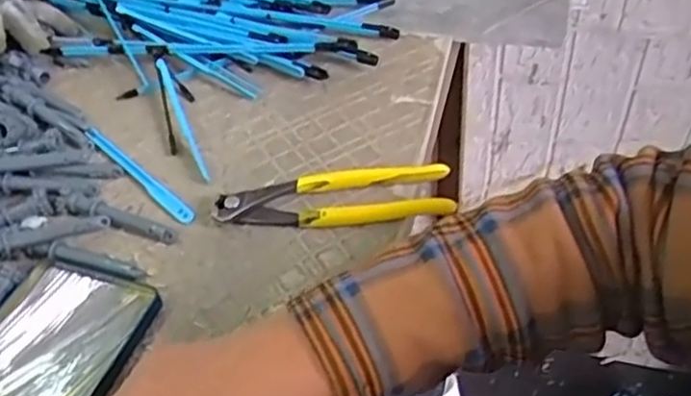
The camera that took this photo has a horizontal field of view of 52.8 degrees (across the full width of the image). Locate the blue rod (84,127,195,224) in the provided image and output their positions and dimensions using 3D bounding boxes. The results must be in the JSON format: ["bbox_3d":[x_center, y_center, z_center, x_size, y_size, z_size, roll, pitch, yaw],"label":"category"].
[{"bbox_3d":[-0.160,-0.021,0.534,0.011,0.006,0.140,-36,53,-27],"label":"blue rod"}]

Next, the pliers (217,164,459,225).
[{"bbox_3d":[-0.008,-0.001,0.492,0.162,0.019,0.045,0,46,6],"label":"pliers"}]

